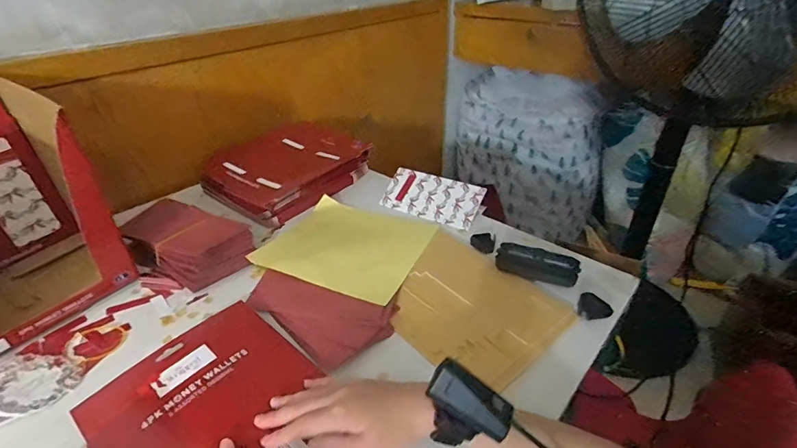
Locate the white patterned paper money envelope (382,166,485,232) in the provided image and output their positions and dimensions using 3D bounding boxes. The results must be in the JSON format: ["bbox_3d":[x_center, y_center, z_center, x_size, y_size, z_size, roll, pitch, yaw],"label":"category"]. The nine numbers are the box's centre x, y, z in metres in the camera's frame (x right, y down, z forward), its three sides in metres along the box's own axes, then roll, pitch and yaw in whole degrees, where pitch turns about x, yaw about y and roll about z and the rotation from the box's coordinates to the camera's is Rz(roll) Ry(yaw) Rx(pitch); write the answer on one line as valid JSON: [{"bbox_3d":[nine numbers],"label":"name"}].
[{"bbox_3d":[0.057,-0.047,0.754,0.175,0.011,0.083,17,71,25],"label":"white patterned paper money envelope"}]

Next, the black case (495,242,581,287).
[{"bbox_3d":[0.197,0.057,0.606,0.111,0.027,0.044,11,35,18],"label":"black case"}]

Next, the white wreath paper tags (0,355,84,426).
[{"bbox_3d":[-0.399,0.169,0.442,0.108,0.012,0.080,-21,38,-28],"label":"white wreath paper tags"}]

